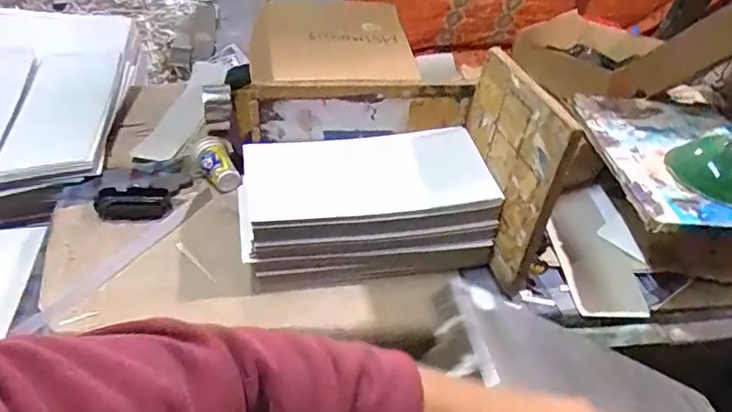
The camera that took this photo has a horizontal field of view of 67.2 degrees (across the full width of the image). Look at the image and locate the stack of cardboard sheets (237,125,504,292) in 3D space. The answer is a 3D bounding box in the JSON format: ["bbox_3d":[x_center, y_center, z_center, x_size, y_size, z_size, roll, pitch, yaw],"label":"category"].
[{"bbox_3d":[-0.005,-0.008,0.855,0.370,0.131,0.210,-4,44,-11],"label":"stack of cardboard sheets"}]

